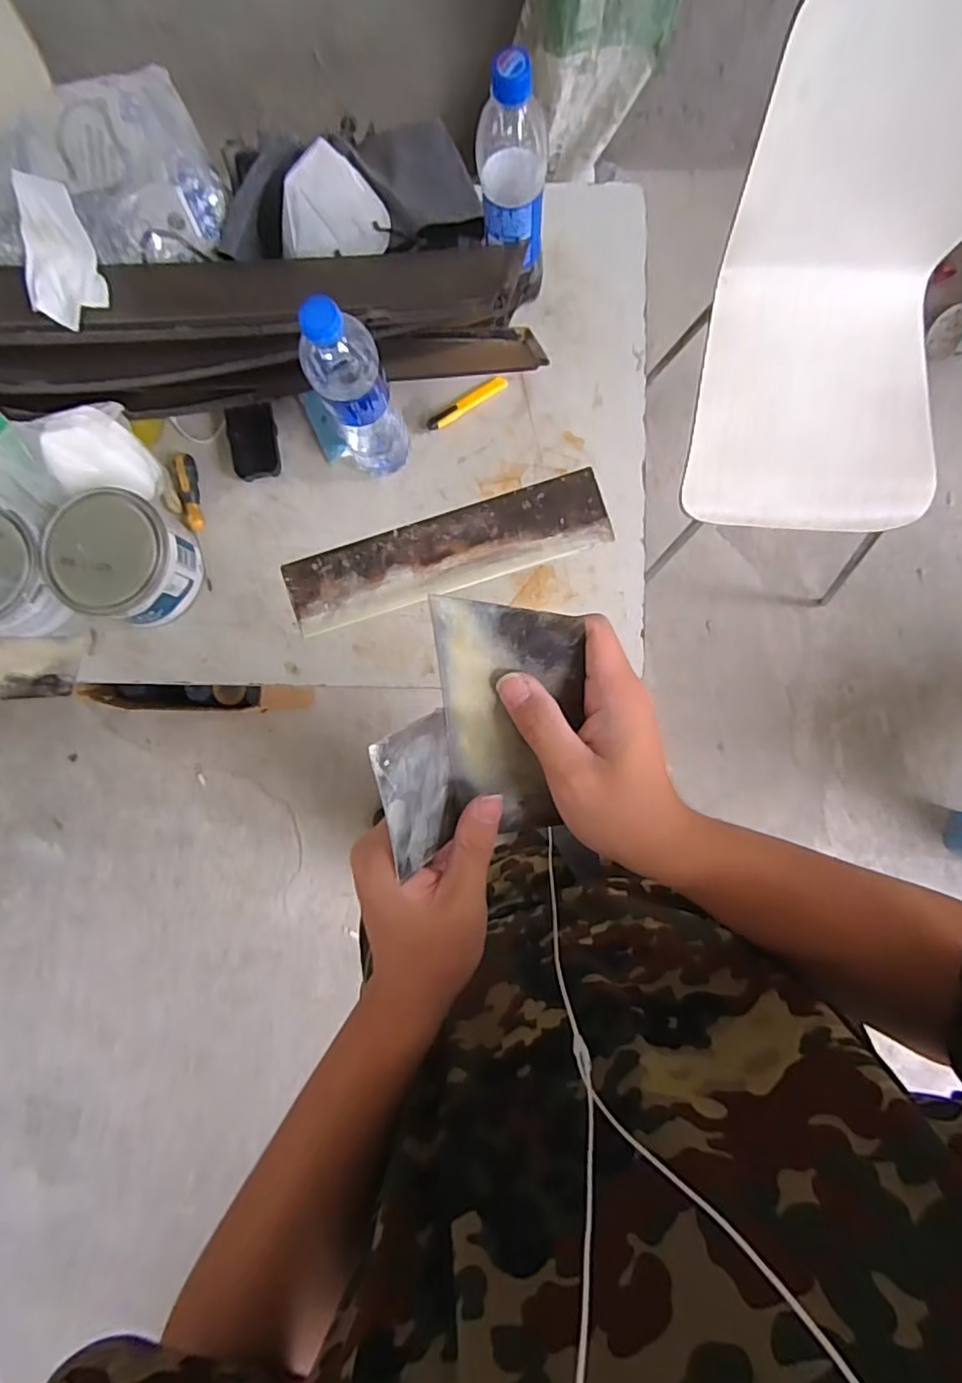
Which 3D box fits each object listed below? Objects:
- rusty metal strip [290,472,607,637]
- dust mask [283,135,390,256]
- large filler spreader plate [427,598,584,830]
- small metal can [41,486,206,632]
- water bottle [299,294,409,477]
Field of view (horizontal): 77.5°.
[{"bbox_3d":[-0.039,-0.156,0.674,0.360,0.009,0.086,-18,87,2],"label":"rusty metal strip"},{"bbox_3d":[-0.149,-0.499,0.608,0.108,0.057,0.100,4,88,3],"label":"dust mask"},{"bbox_3d":[0.017,0.016,0.313,0.071,0.006,0.130,-4,111,-1],"label":"large filler spreader plate"},{"bbox_3d":[-0.383,-0.143,0.646,0.132,0.080,0.126,0,88,3],"label":"small metal can"},{"bbox_3d":[-0.114,-0.273,0.568,0.062,0.223,0.059,0,88,3],"label":"water bottle"}]

